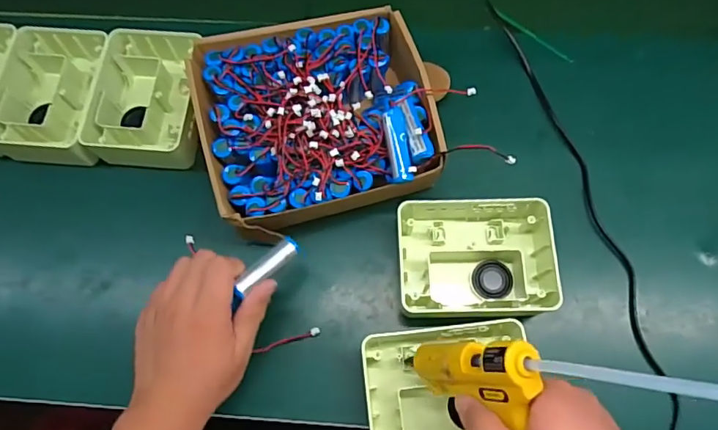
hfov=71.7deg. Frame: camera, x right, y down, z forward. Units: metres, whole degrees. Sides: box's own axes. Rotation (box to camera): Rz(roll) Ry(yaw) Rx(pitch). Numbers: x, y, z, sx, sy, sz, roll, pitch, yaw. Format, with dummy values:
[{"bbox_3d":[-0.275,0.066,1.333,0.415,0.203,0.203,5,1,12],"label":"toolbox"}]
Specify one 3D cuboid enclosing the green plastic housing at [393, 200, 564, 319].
[{"bbox_3d":[0.112,0.043,0.474,0.149,0.045,0.111,0,69,1],"label":"green plastic housing"}]

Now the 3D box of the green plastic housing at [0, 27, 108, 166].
[{"bbox_3d":[-0.329,-0.127,0.543,0.107,0.052,0.159,2,69,2],"label":"green plastic housing"}]

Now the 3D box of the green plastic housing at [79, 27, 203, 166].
[{"bbox_3d":[-0.218,-0.124,0.541,0.117,0.057,0.147,5,69,3],"label":"green plastic housing"}]

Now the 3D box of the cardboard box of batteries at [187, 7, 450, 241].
[{"bbox_3d":[-0.032,-0.101,0.499,0.235,0.083,0.215,-13,69,-4],"label":"cardboard box of batteries"}]

